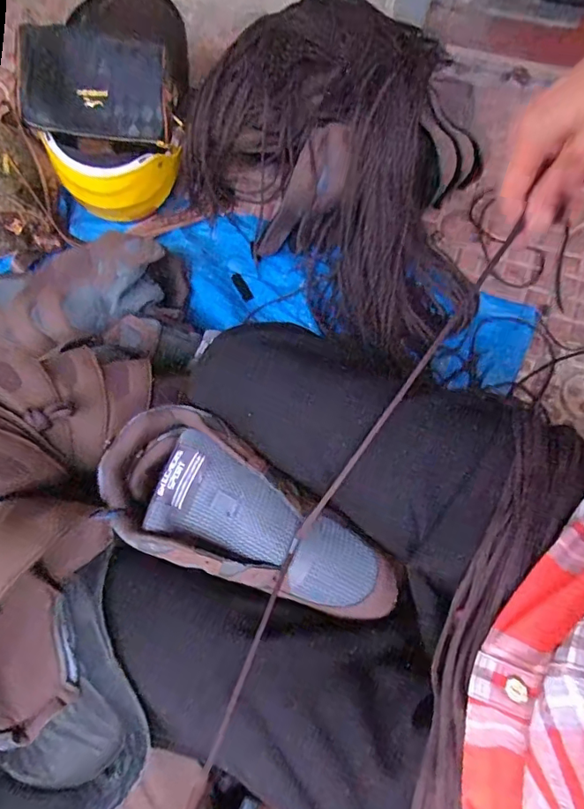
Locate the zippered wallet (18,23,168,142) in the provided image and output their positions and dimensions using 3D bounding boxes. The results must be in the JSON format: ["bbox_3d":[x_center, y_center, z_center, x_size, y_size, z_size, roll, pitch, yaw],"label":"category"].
[{"bbox_3d":[-0.296,-0.482,0.747,0.204,0.020,0.145,0,98,-10],"label":"zippered wallet"}]

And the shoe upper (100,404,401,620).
[{"bbox_3d":[-0.030,0.086,0.371,0.225,0.051,0.098,29,75,0],"label":"shoe upper"}]

